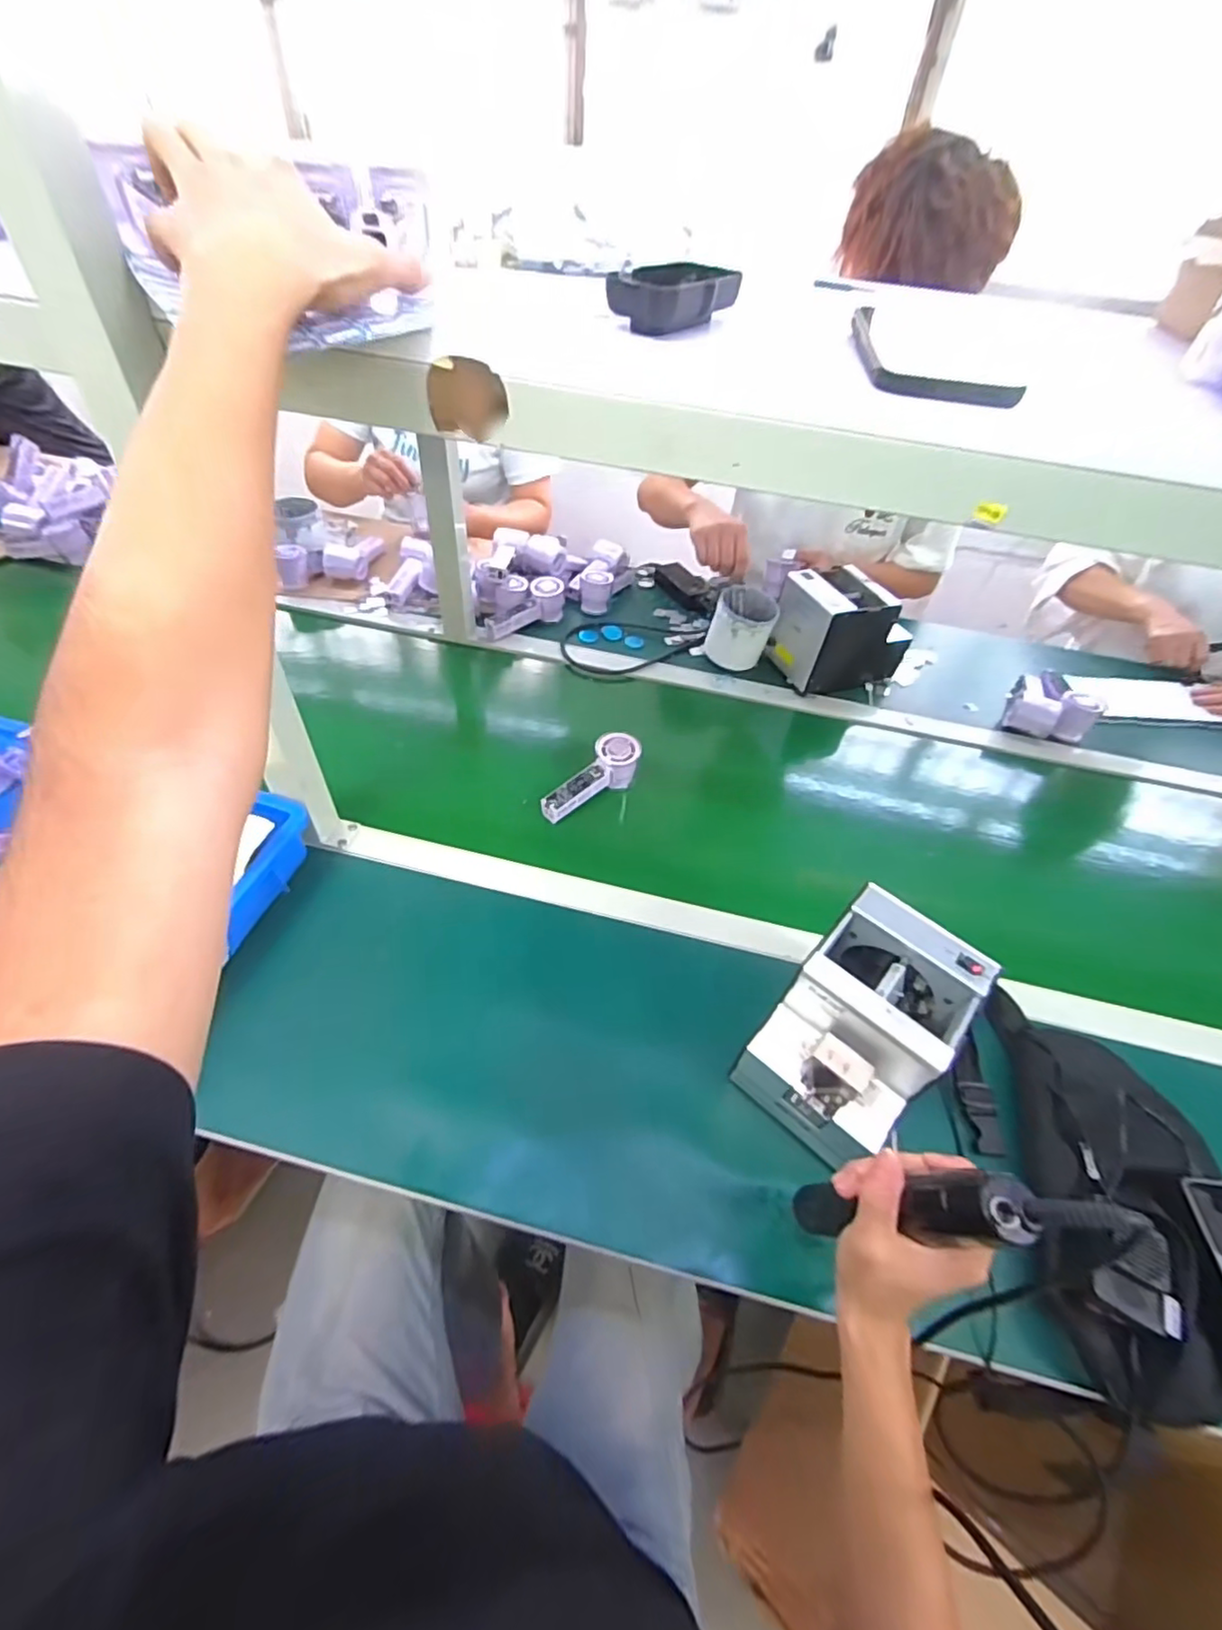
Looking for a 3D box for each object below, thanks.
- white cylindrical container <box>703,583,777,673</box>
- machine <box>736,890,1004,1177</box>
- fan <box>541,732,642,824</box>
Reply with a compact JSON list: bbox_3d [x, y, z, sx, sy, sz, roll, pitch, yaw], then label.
[{"bbox_3d":[0.213,-0.306,1.024,0.097,0.104,0.102,3,47,-3],"label":"white cylindrical container"},{"bbox_3d":[0.213,0.188,0.551,0.118,0.147,0.168,37,54,25],"label":"machine"},{"bbox_3d":[-0.027,-0.043,0.813,0.150,0.052,0.049,-39,61,-18],"label":"fan"}]

